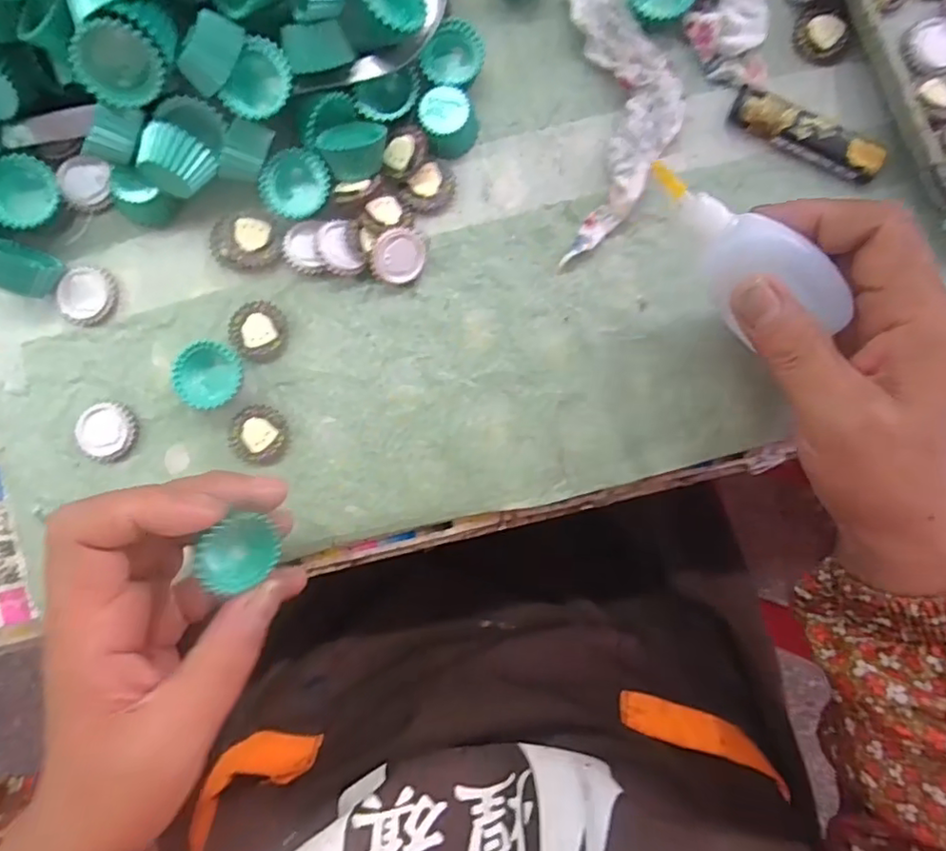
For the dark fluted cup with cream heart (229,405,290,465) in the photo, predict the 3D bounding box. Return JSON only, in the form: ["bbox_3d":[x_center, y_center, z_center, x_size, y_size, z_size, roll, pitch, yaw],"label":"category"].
[{"bbox_3d":[-0.107,0.005,0.300,0.027,0.009,0.028,0,90,-1],"label":"dark fluted cup with cream heart"}]

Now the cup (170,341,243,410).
[{"bbox_3d":[-0.128,-0.024,0.295,0.030,0.017,0.032,7,90,-1],"label":"cup"}]

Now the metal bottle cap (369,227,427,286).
[{"bbox_3d":[-0.036,-0.084,0.296,0.027,0.006,0.027,6,113,-34],"label":"metal bottle cap"}]

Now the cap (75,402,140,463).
[{"bbox_3d":[-0.182,0.003,0.299,0.029,0.007,0.029,0,90,-1],"label":"cap"}]

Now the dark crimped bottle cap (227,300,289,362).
[{"bbox_3d":[-0.108,-0.048,0.302,0.027,0.008,0.029,0,90,-1],"label":"dark crimped bottle cap"}]

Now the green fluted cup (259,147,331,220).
[{"bbox_3d":[-0.086,-0.118,0.298,0.032,0.016,0.031,0,90,-1],"label":"green fluted cup"}]

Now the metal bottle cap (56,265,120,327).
[{"bbox_3d":[-0.192,-0.065,0.300,0.027,0.007,0.030,14,90,-1],"label":"metal bottle cap"}]

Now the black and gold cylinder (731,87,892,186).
[{"bbox_3d":[0.169,-0.146,0.304,0.078,0.013,0.018,27,89,-1],"label":"black and gold cylinder"}]

